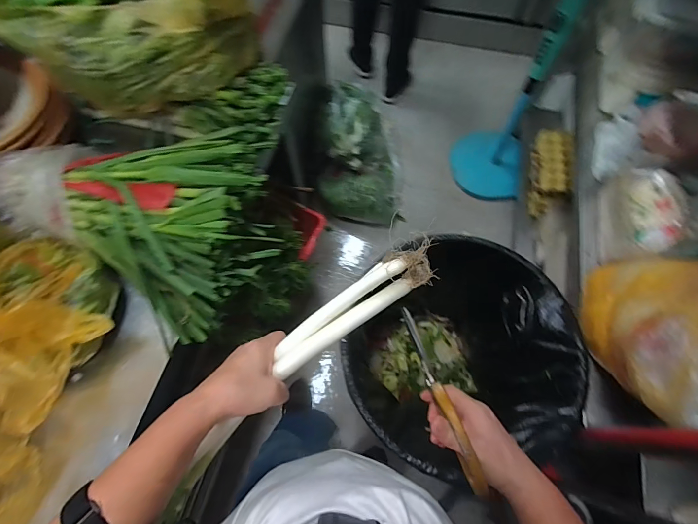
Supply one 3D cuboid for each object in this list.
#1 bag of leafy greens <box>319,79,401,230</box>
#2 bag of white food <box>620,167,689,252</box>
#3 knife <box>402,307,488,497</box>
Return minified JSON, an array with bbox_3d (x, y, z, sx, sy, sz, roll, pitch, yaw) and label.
[{"bbox_3d":[0.063,-0.484,1.621,0.381,0.419,0.517,5,67,2],"label":"bag of leafy greens"},{"bbox_3d":[0.745,-0.137,0.855,0.066,0.098,0.228,12,67,5],"label":"bag of white food"},{"bbox_3d":[0.097,0.143,0.386,0.015,0.026,0.202,-16,59,-6],"label":"knife"}]

